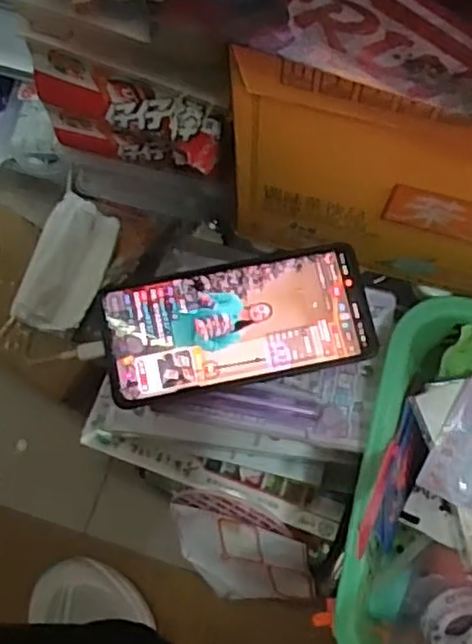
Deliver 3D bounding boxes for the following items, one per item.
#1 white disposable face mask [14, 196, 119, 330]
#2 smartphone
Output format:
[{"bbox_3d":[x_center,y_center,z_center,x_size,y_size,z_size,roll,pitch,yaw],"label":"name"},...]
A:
[{"bbox_3d":[-0.114,-0.038,0.470,0.048,0.013,0.094,20,68,-16],"label":"white disposable face mask"},{"bbox_3d":[0.001,-0.001,0.435,0.164,0.017,0.080,-12,75,-2],"label":"smartphone"}]

